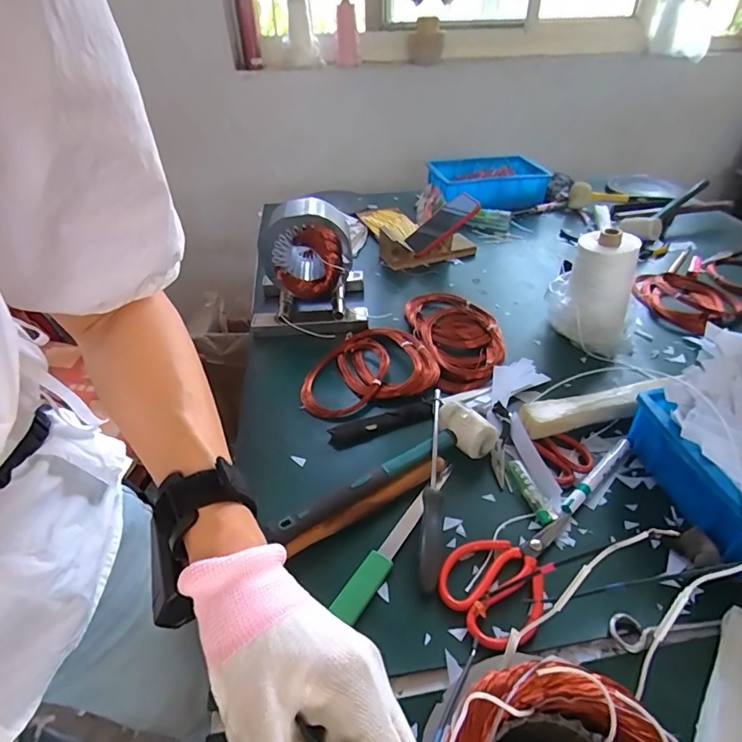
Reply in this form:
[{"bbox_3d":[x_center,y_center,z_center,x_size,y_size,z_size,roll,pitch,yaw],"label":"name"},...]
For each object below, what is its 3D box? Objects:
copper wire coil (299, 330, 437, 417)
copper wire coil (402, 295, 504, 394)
[{"bbox_3d":[-0.013,-0.010,0.681,0.204,0.021,0.171,-18,42,-20],"label":"copper wire coil"},{"bbox_3d":[0.139,-0.060,0.727,0.124,0.027,0.229,-8,39,-9],"label":"copper wire coil"}]

